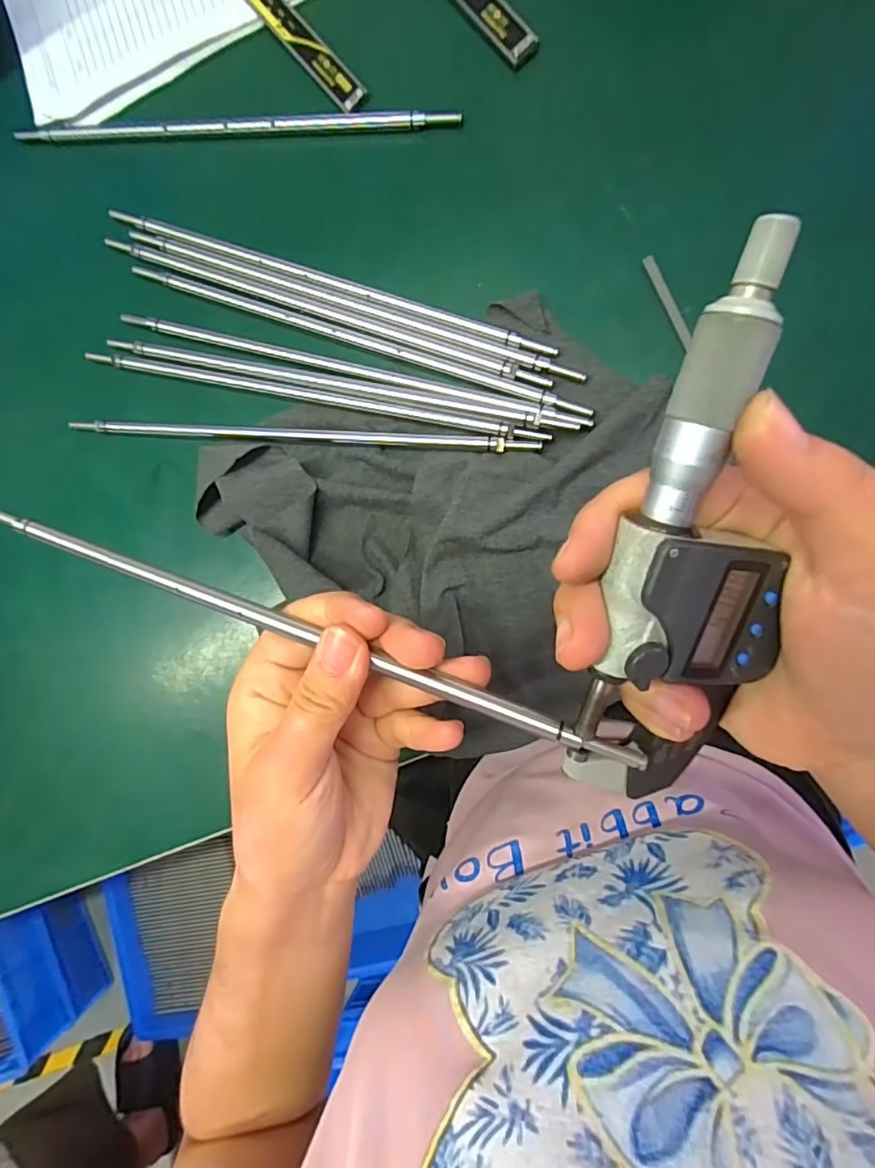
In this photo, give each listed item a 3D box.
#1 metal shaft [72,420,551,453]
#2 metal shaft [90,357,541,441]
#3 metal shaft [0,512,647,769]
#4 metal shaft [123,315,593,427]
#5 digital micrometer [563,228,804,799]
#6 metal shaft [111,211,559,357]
[{"bbox_3d":[-0.081,-0.083,0.306,0.269,0.007,0.008,5,91,10],"label":"metal shaft"},{"bbox_3d":[-0.074,-0.106,0.305,0.271,0.011,0.009,13,92,10],"label":"metal shaft"},{"bbox_3d":[-0.064,0.013,0.203,0.275,0.005,0.007,18,93,16],"label":"metal shaft"},{"bbox_3d":[-0.052,-0.119,0.300,0.270,0.011,0.008,17,93,9],"label":"metal shaft"},{"bbox_3d":[0.070,-0.002,0.148,0.047,0.026,0.158,6,113,10],"label":"digital micrometer"},{"bbox_3d":[-0.063,-0.168,0.304,0.267,0.004,0.009,22,94,9],"label":"metal shaft"}]

